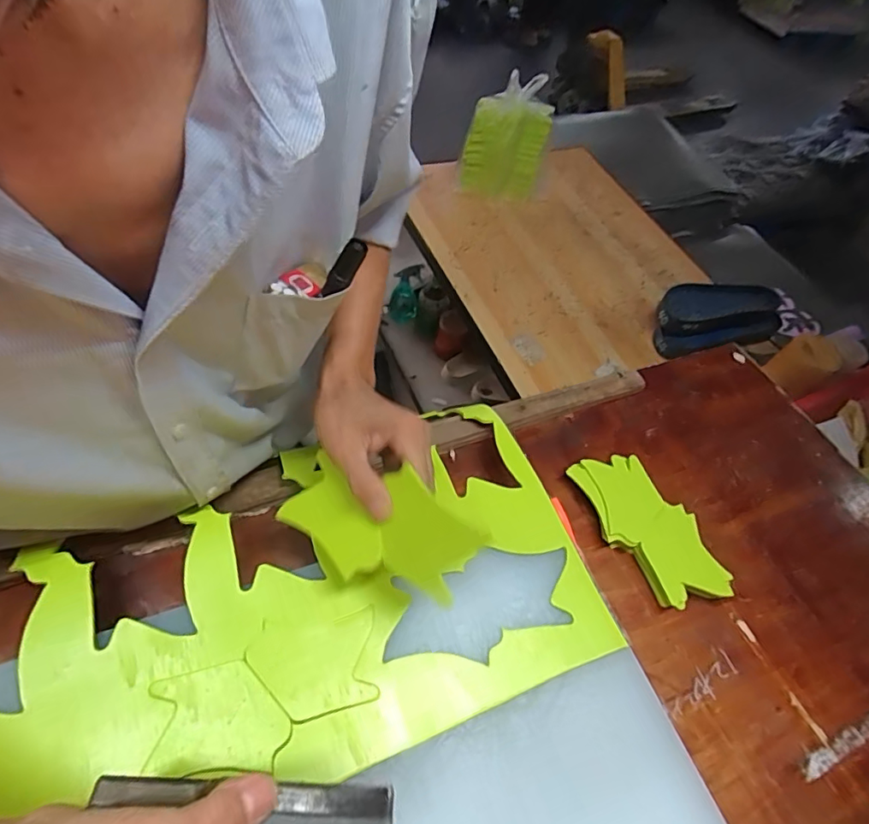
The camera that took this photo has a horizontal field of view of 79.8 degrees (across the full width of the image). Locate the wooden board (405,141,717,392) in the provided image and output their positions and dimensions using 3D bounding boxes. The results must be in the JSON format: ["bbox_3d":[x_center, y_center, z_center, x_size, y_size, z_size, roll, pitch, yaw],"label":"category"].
[{"bbox_3d":[0.287,-0.370,1.181,0.591,0.039,0.707,-17,61,-18],"label":"wooden board"}]

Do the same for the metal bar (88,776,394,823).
[{"bbox_3d":[-0.101,0.202,0.269,0.164,0.009,0.023,-3,44,11],"label":"metal bar"}]

